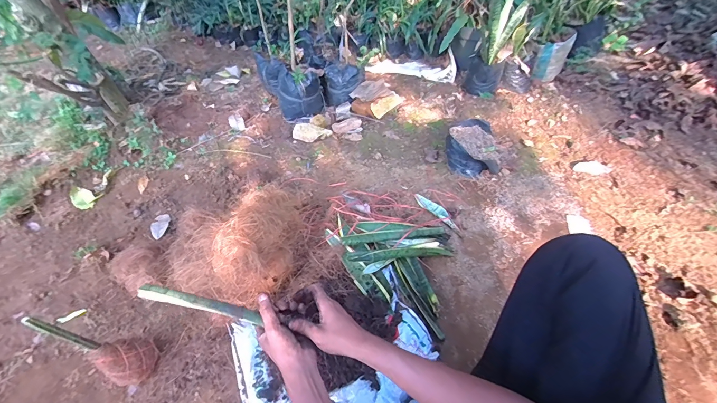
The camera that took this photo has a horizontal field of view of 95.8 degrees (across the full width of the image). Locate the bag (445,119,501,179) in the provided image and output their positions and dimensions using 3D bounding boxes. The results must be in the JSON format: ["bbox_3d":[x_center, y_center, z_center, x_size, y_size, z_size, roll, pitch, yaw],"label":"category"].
[{"bbox_3d":[0.400,-0.179,1.110,0.186,0.120,0.186,17,52,21],"label":"bag"}]

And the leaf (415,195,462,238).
[{"bbox_3d":[0.247,0.033,0.991,0.039,0.010,0.195,-34,53,-22],"label":"leaf"}]

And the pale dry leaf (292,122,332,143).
[{"bbox_3d":[-0.188,-0.275,1.290,0.152,0.053,0.058,1,48,7],"label":"pale dry leaf"}]

